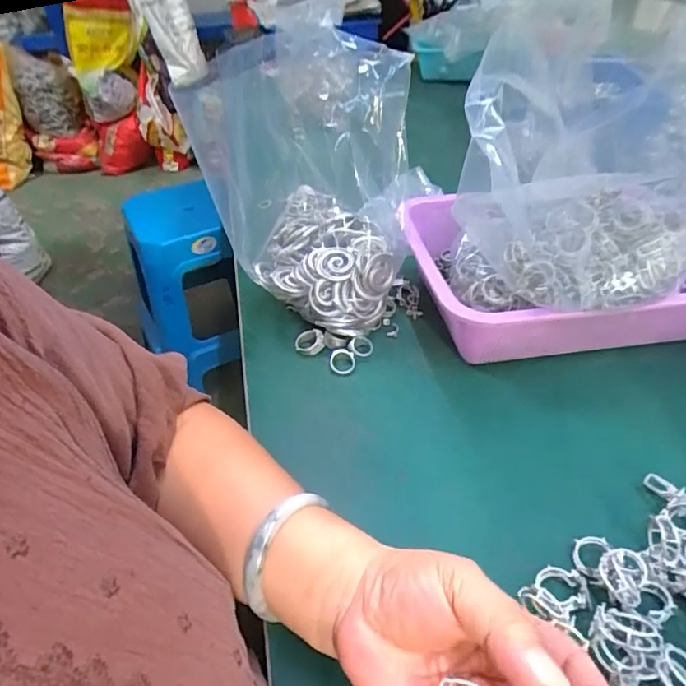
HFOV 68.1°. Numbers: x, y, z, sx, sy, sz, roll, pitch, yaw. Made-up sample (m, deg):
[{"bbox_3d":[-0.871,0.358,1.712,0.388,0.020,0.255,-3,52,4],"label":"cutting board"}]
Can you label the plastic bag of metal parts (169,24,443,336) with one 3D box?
[{"bbox_3d":[-0.025,-0.135,0.487,0.168,0.233,0.129,23,47,25],"label":"plastic bag of metal parts"}]

